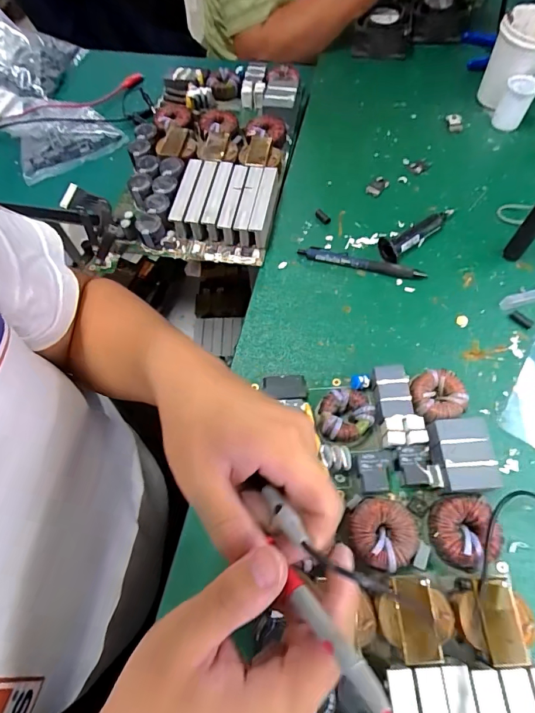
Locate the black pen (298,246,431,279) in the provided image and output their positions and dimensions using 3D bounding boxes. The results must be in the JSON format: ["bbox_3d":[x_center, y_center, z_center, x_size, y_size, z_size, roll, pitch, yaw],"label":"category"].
[{"bbox_3d":[0.102,-0.102,0.454,0.135,0.010,0.015,14,66,10],"label":"black pen"}]

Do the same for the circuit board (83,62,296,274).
[{"bbox_3d":[-0.079,-0.260,0.528,0.220,0.037,0.351,4,65,5],"label":"circuit board"}]

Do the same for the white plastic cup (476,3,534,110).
[{"bbox_3d":[0.320,-0.378,0.530,0.069,0.095,0.073,-1,64,3],"label":"white plastic cup"}]

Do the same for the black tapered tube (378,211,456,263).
[{"bbox_3d":[0.168,-0.140,0.459,0.106,0.021,0.025,-36,68,-13],"label":"black tapered tube"}]

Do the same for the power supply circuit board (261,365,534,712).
[{"bbox_3d":[0.089,0.178,0.303,0.194,0.036,0.365,-4,64,1],"label":"power supply circuit board"}]

